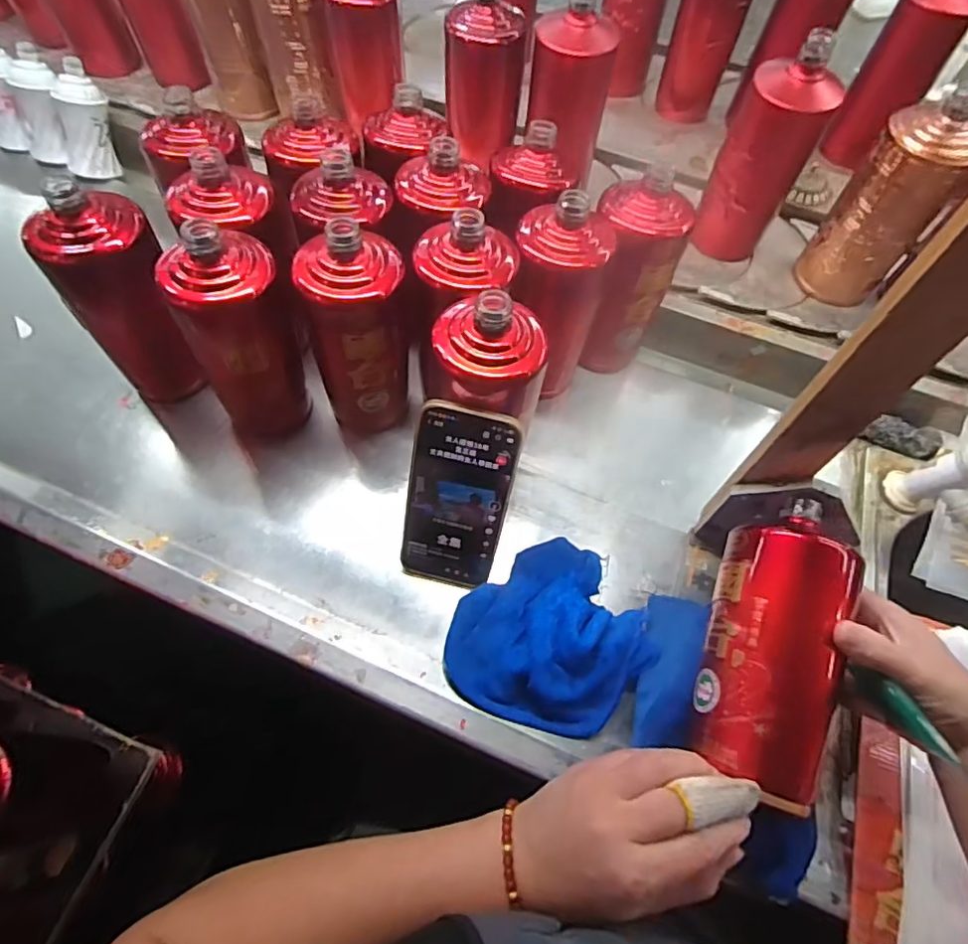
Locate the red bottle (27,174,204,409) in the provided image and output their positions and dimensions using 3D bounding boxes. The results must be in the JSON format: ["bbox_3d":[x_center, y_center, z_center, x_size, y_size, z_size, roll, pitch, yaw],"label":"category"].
[{"bbox_3d":[-0.311,-0.148,0.499,0.069,0.209,0.079,6,62,0],"label":"red bottle"}]

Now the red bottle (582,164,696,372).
[{"bbox_3d":[0.142,-0.176,0.551,0.079,0.205,0.067,-1,62,-4],"label":"red bottle"}]

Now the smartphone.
[{"bbox_3d":[-0.021,0.025,0.438,0.077,0.163,0.010,15,30,4],"label":"smartphone"}]

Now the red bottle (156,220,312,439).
[{"bbox_3d":[-0.200,-0.111,0.480,0.081,0.192,0.083,-17,65,-12],"label":"red bottle"}]

